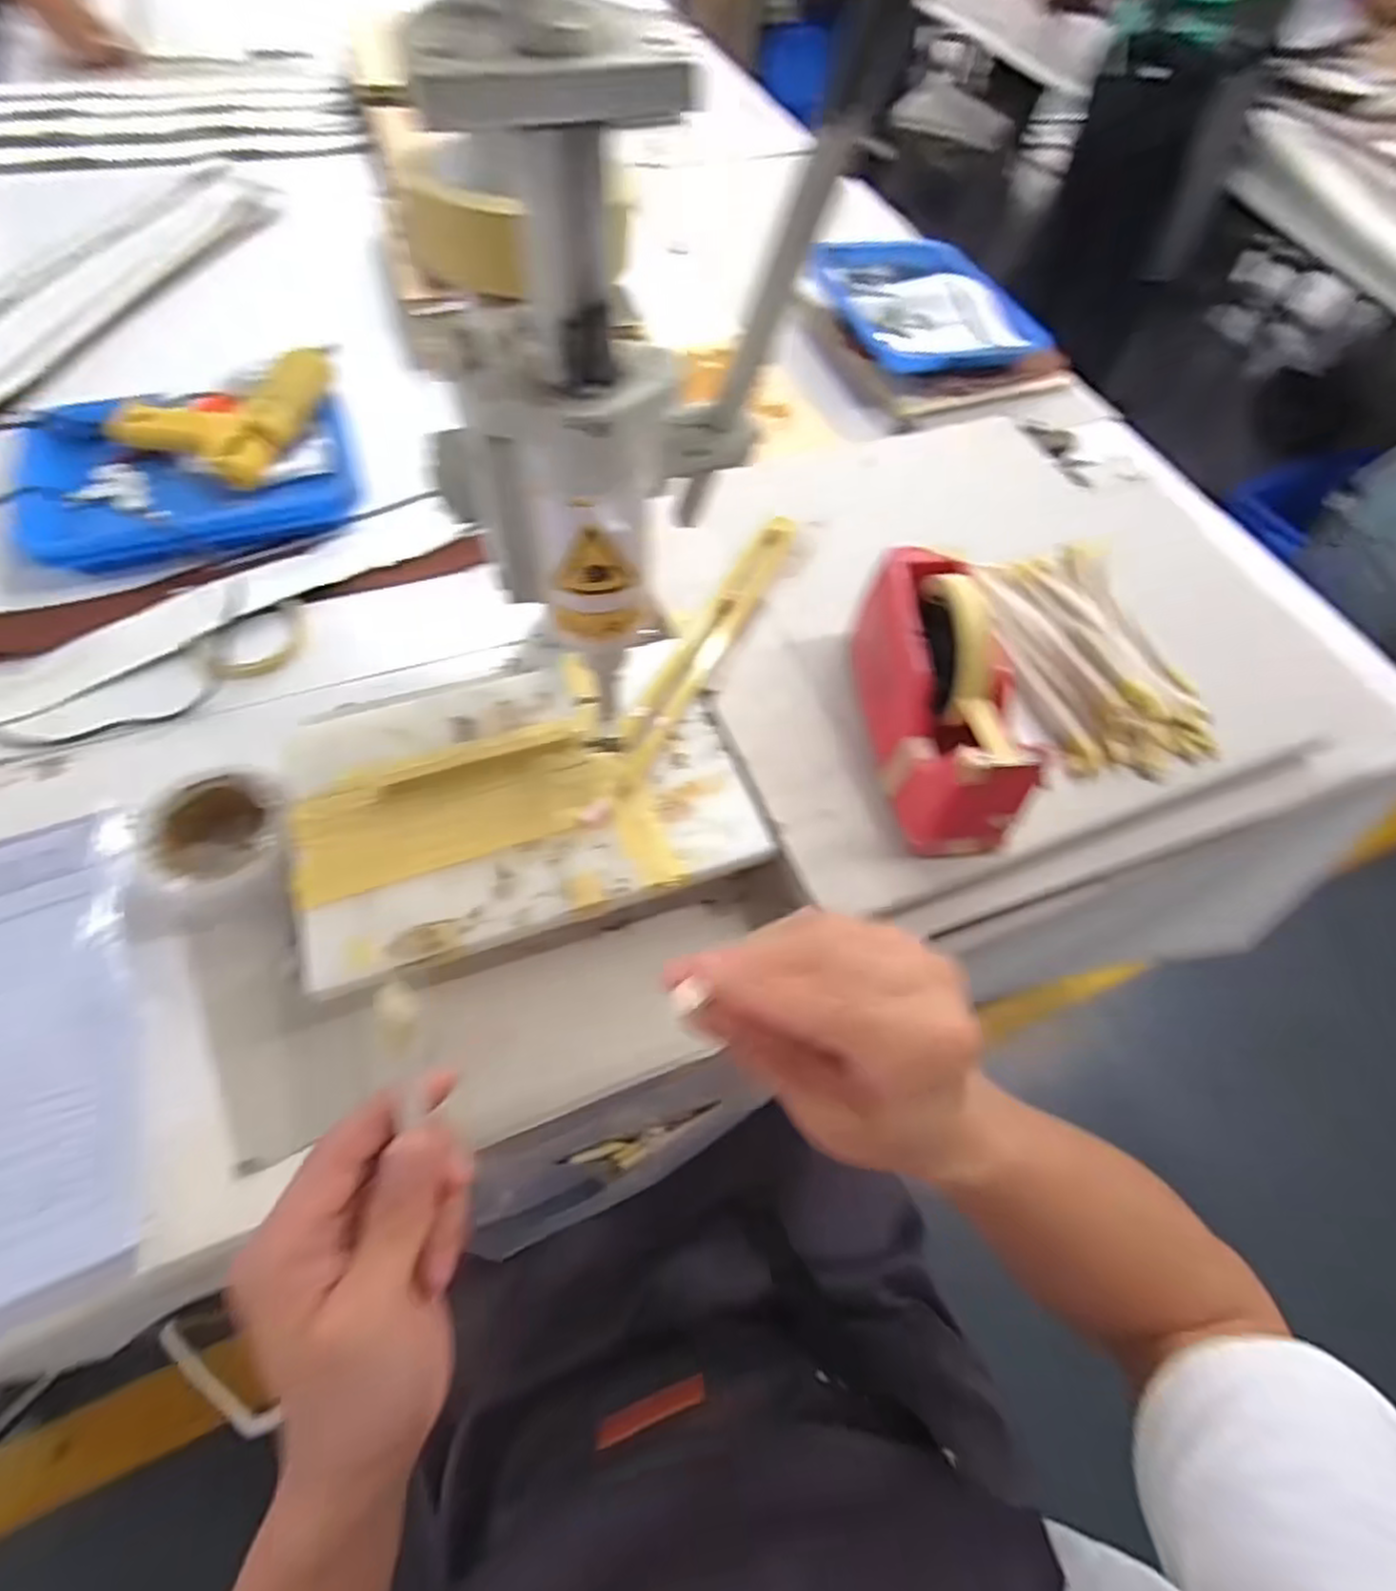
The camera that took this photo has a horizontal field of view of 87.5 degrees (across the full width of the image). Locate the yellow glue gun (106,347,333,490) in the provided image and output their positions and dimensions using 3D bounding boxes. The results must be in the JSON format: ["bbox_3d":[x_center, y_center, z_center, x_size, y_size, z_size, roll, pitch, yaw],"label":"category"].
[{"bbox_3d":[-0.468,-0.390,0.723,0.159,0.056,0.181,15,59,4],"label":"yellow glue gun"}]

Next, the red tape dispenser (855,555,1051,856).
[{"bbox_3d":[0.161,-0.075,0.489,0.063,0.117,0.196,-7,60,-9],"label":"red tape dispenser"}]

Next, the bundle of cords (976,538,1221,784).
[{"bbox_3d":[0.308,-0.118,0.577,0.120,0.036,0.215,-8,61,-9],"label":"bundle of cords"}]

